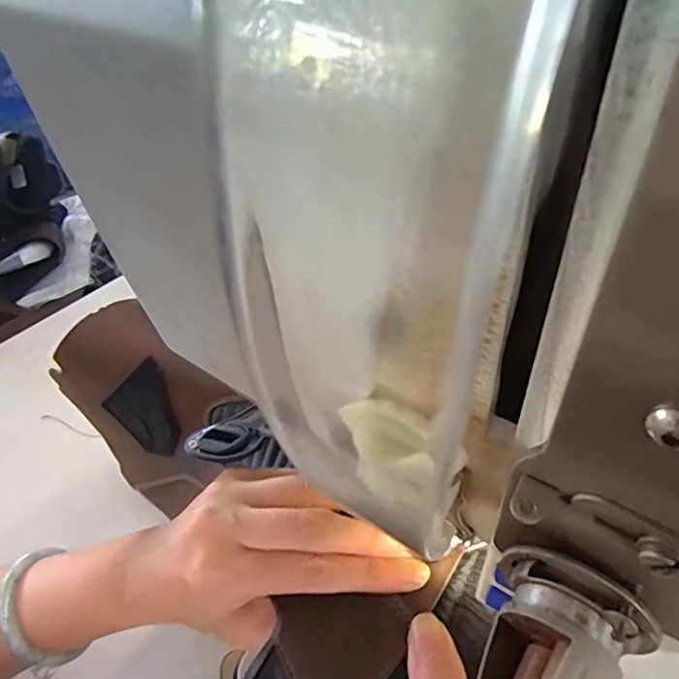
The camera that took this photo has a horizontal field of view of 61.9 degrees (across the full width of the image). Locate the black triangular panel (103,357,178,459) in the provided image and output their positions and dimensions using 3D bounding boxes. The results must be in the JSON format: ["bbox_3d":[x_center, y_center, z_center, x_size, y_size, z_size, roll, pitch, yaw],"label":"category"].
[{"bbox_3d":[-0.124,0.049,0.376,0.063,0.056,0.007,-37,13,31],"label":"black triangular panel"}]

